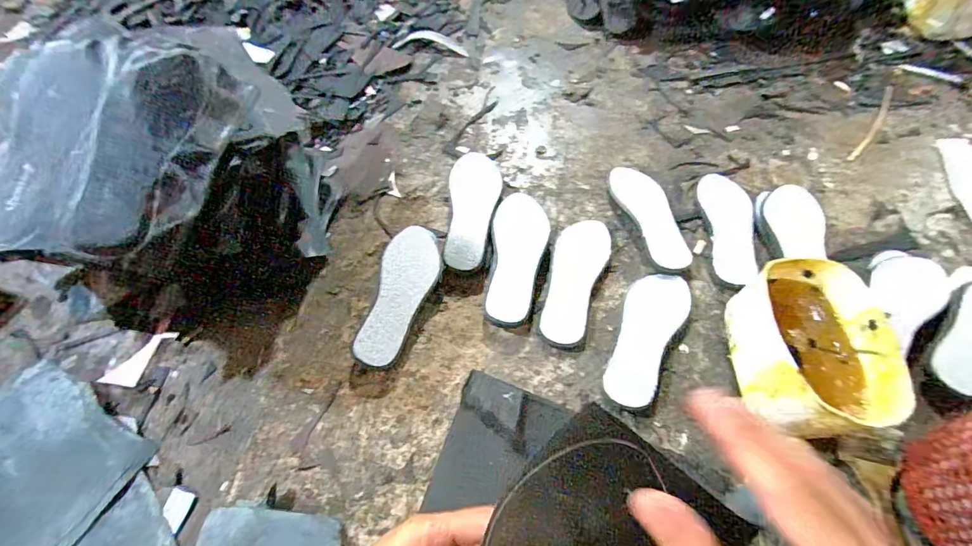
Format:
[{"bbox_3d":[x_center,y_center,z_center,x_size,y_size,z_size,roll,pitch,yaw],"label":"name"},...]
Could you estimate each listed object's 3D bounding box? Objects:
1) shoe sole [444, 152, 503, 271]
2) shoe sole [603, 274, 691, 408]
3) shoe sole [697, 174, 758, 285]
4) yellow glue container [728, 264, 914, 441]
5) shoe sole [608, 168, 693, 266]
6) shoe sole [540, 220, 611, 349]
[{"bbox_3d":[-0.022,-0.108,0.724,0.091,0.040,0.228,4,61,3],"label":"shoe sole"},{"bbox_3d":[0.231,0.087,0.607,0.082,0.023,0.219,27,63,15],"label":"shoe sole"},{"bbox_3d":[0.411,-0.075,0.702,0.080,0.027,0.211,2,59,1],"label":"shoe sole"},{"bbox_3d":[0.401,0.097,0.530,0.133,0.119,0.205,1,61,7],"label":"yellow glue container"},{"bbox_3d":[0.281,-0.096,0.717,0.083,0.029,0.210,-19,61,-11],"label":"shoe sole"},{"bbox_3d":[0.140,0.011,0.666,0.080,0.023,0.220,17,61,10],"label":"shoe sole"}]

